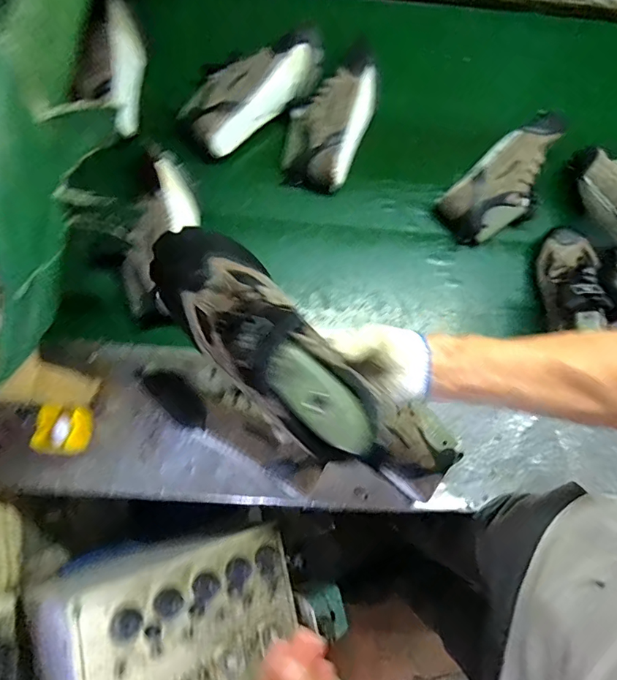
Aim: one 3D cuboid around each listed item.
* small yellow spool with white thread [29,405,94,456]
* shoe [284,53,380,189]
[{"bbox_3d":[-0.356,0.130,0.667,0.066,0.053,0.065,3,78,-1],"label":"small yellow spool with white thread"},{"bbox_3d":[0.041,-0.404,0.840,0.132,0.085,0.251,20,78,3],"label":"shoe"}]

